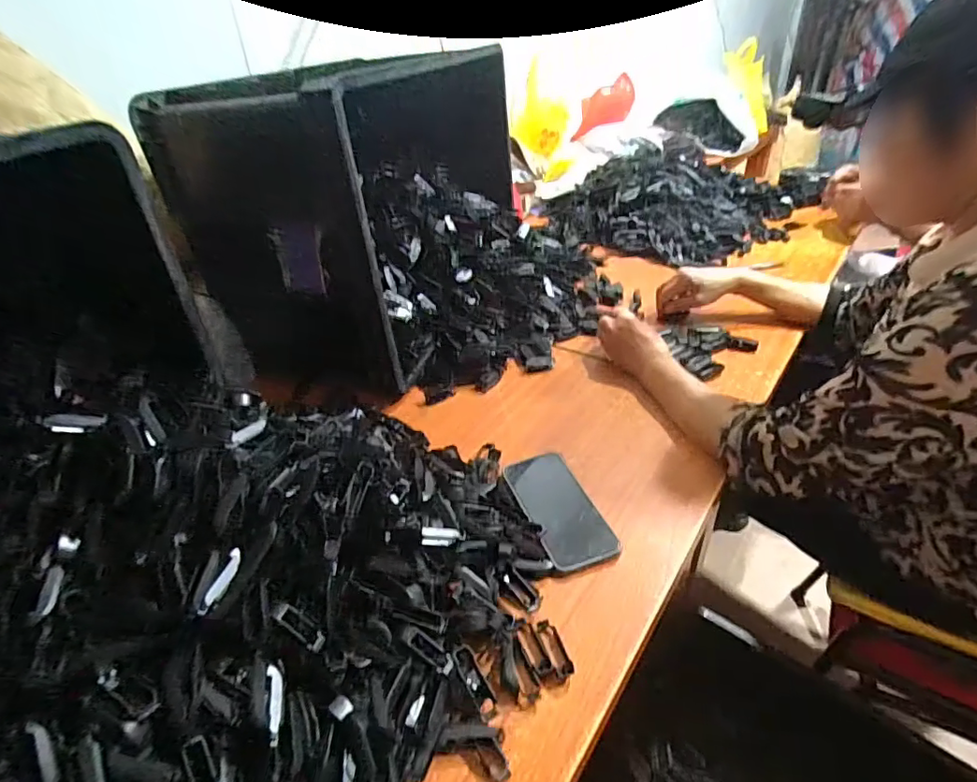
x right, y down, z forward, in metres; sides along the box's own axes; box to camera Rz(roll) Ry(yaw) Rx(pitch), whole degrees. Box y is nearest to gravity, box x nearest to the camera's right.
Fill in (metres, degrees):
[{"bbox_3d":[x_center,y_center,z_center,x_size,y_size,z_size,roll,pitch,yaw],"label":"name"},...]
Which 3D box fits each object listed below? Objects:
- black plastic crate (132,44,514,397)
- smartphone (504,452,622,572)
[{"bbox_3d":[-0.204,-0.332,0.948,0.326,0.411,0.577,9,37,17],"label":"black plastic crate"},{"bbox_3d":[0.077,0.127,0.615,0.079,0.014,0.166,-14,37,-15],"label":"smartphone"}]

